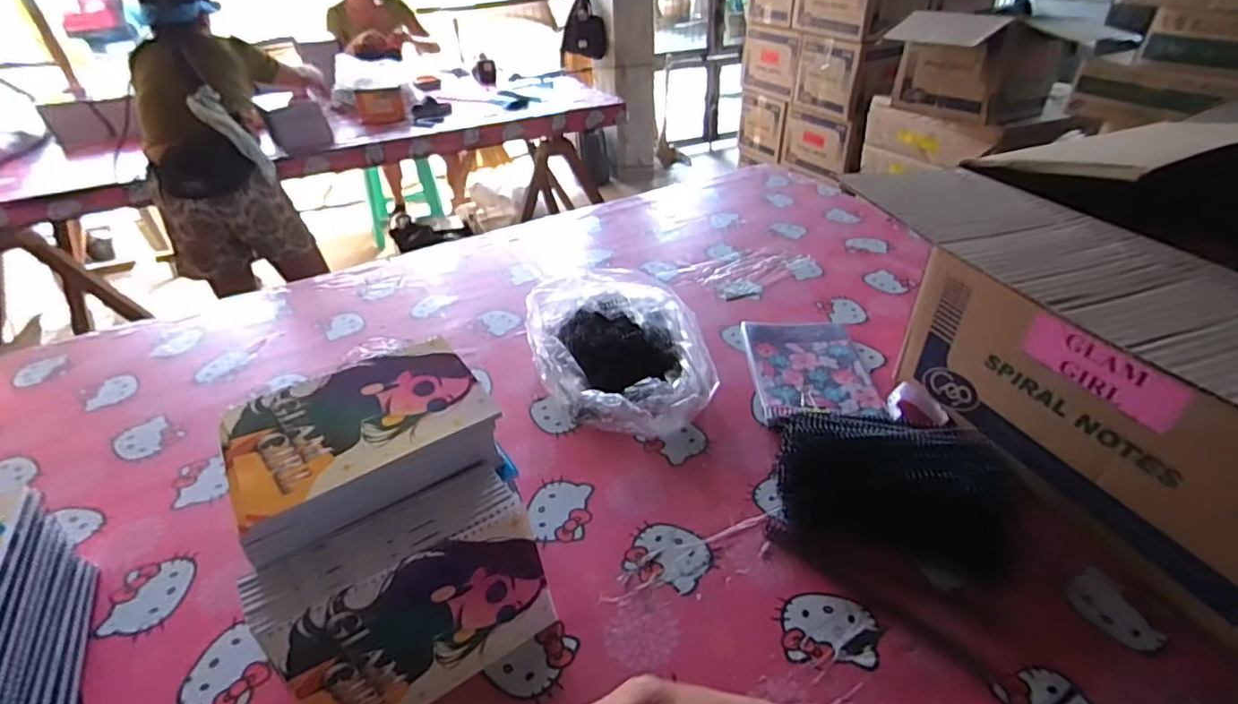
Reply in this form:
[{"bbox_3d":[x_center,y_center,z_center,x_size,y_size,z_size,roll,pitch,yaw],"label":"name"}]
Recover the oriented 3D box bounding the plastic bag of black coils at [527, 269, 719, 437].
[{"bbox_3d":[-0.001,-0.005,0.819,0.218,0.077,0.297,-15,39,-16],"label":"plastic bag of black coils"}]

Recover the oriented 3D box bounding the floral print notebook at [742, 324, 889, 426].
[{"bbox_3d":[0.265,0.021,0.815,0.155,0.016,0.228,0,37,4],"label":"floral print notebook"}]

